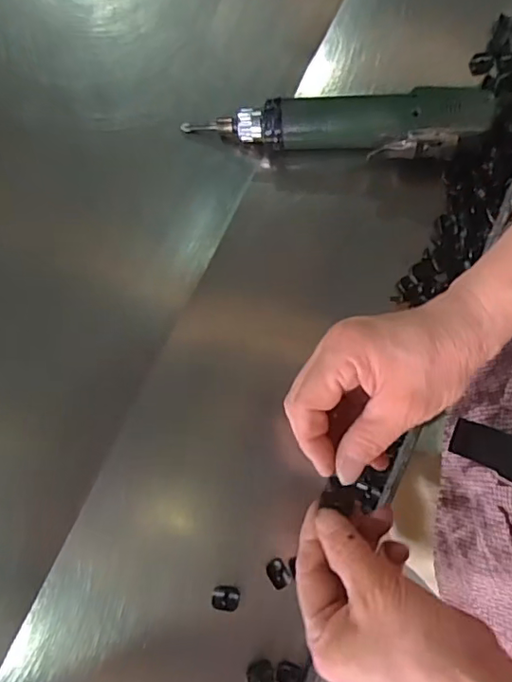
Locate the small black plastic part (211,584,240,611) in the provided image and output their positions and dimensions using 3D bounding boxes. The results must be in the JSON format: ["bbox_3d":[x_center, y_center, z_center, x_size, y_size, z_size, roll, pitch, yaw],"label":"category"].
[{"bbox_3d":[-0.022,0.187,0.397,0.020,0.012,0.015,14,80,2],"label":"small black plastic part"}]

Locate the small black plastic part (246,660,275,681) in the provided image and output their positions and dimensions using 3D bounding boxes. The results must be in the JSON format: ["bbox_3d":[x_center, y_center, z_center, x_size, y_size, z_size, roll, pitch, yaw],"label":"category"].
[{"bbox_3d":[0.003,0.240,0.391,0.019,0.014,0.016,-10,80,-2],"label":"small black plastic part"}]

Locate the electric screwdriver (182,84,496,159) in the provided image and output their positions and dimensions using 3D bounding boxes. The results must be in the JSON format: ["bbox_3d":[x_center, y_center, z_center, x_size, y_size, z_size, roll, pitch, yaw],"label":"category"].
[{"bbox_3d":[0.063,-0.175,0.448,0.241,0.051,0.055,0,80,0],"label":"electric screwdriver"}]

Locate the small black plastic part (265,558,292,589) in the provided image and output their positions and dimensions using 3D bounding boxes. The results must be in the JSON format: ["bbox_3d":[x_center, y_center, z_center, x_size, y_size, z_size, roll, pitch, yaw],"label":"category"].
[{"bbox_3d":[0.017,0.172,0.402,0.016,0.006,0.019,-40,82,-7],"label":"small black plastic part"}]

